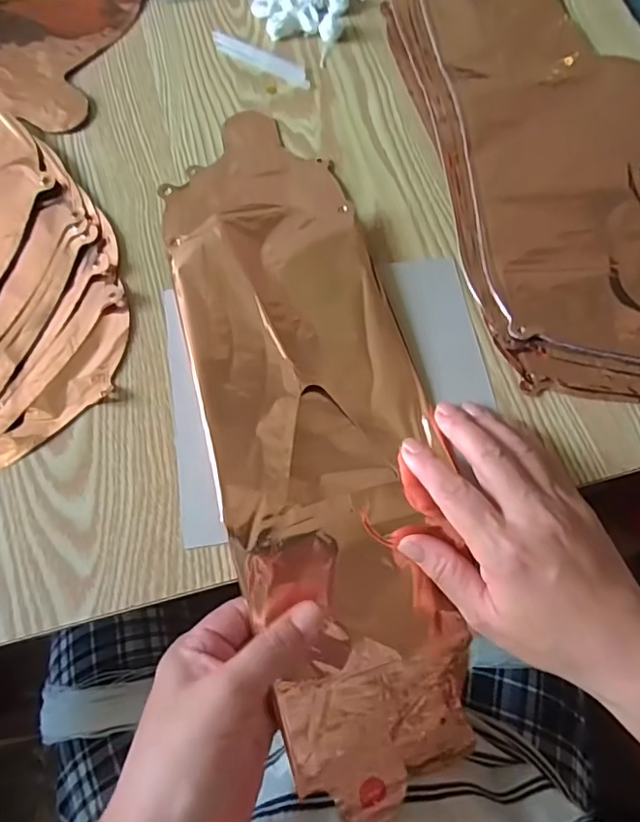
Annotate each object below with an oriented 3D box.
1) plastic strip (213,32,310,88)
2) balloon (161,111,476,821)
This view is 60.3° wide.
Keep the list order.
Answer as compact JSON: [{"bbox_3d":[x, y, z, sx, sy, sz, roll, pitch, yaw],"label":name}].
[{"bbox_3d":[-0.045,-0.272,0.426,0.086,0.004,0.019,26,69,8],"label":"plastic strip"},{"bbox_3d":[-0.006,0.001,0.340,0.125,0.060,0.438,-12,77,-7],"label":"balloon"}]

